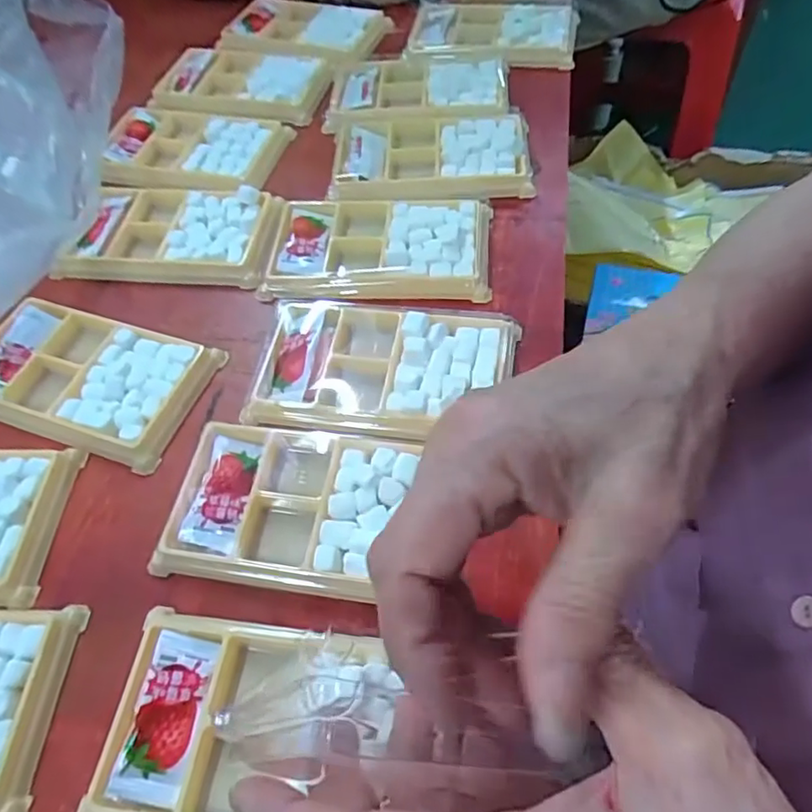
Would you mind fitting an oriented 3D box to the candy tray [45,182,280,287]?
[{"bbox_3d":[-0.148,-0.112,0.392,0.133,0.024,0.076,3,57,7],"label":"candy tray"}]

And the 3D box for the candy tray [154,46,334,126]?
[{"bbox_3d":[-0.128,-0.256,0.477,0.129,0.020,0.079,11,58,12],"label":"candy tray"}]

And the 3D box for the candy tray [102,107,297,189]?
[{"bbox_3d":[-0.154,-0.184,0.436,0.124,0.021,0.078,10,58,11],"label":"candy tray"}]

